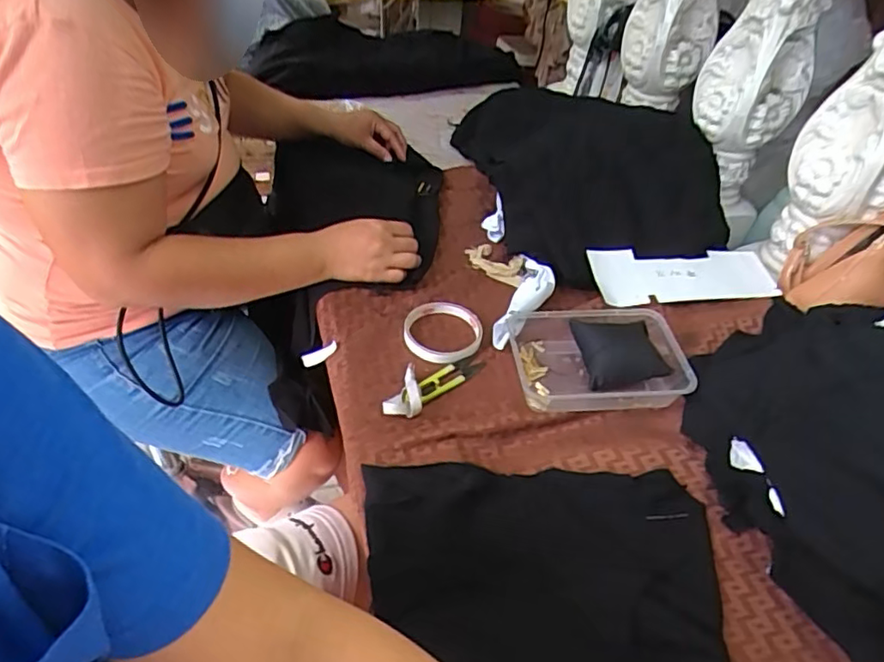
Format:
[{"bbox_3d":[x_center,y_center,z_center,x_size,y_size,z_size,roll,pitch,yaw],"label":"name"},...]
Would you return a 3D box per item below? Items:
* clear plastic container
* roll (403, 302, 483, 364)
[{"bbox_3d":[0.165,0.024,0.613,0.177,0.046,0.125,-1,44,-8],"label":"clear plastic container"},{"bbox_3d":[0.001,0.001,0.641,0.084,0.012,0.081,3,44,-3],"label":"roll"}]

